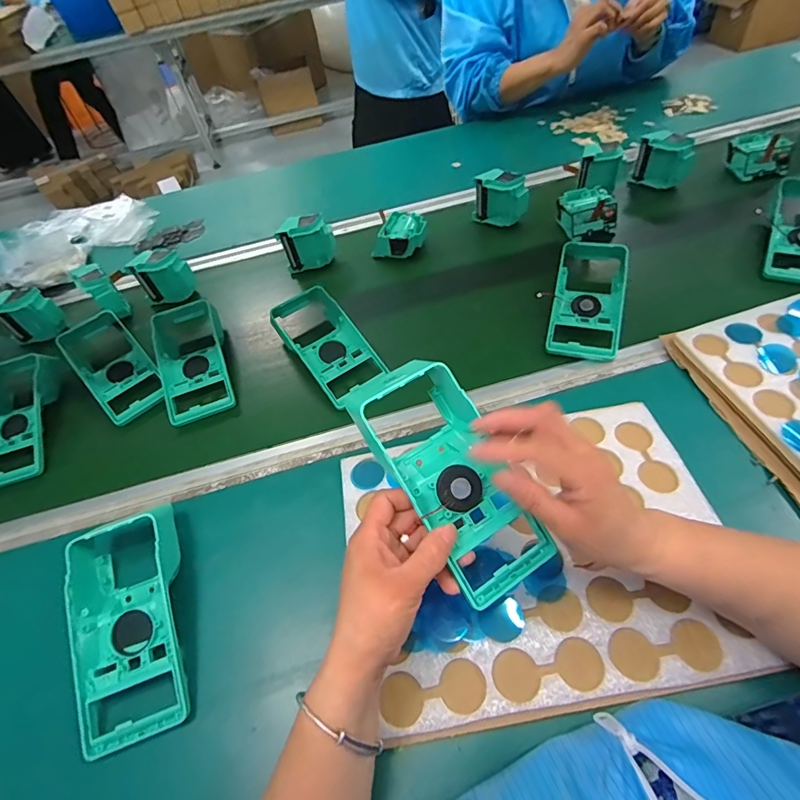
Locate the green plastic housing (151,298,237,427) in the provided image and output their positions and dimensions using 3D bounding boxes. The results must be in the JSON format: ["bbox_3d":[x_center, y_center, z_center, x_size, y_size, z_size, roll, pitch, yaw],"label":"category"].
[{"bbox_3d":[-0.272,-0.058,0.588,0.091,0.055,0.201,-20,54,-11],"label":"green plastic housing"}]

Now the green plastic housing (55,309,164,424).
[{"bbox_3d":[-0.392,-0.052,0.596,0.092,0.044,0.191,-38,59,-22],"label":"green plastic housing"}]

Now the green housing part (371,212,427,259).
[{"bbox_3d":[0.002,-0.264,0.715,0.076,0.042,0.075,11,54,13],"label":"green housing part"}]

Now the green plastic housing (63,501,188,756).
[{"bbox_3d":[-0.233,0.186,0.382,0.082,0.061,0.183,-18,54,-9],"label":"green plastic housing"}]

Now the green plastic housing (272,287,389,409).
[{"bbox_3d":[-0.092,-0.069,0.567,0.088,0.060,0.176,-32,57,-19],"label":"green plastic housing"}]

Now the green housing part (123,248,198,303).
[{"bbox_3d":[-0.369,-0.192,0.693,0.079,0.080,0.045,1,53,5],"label":"green housing part"}]

